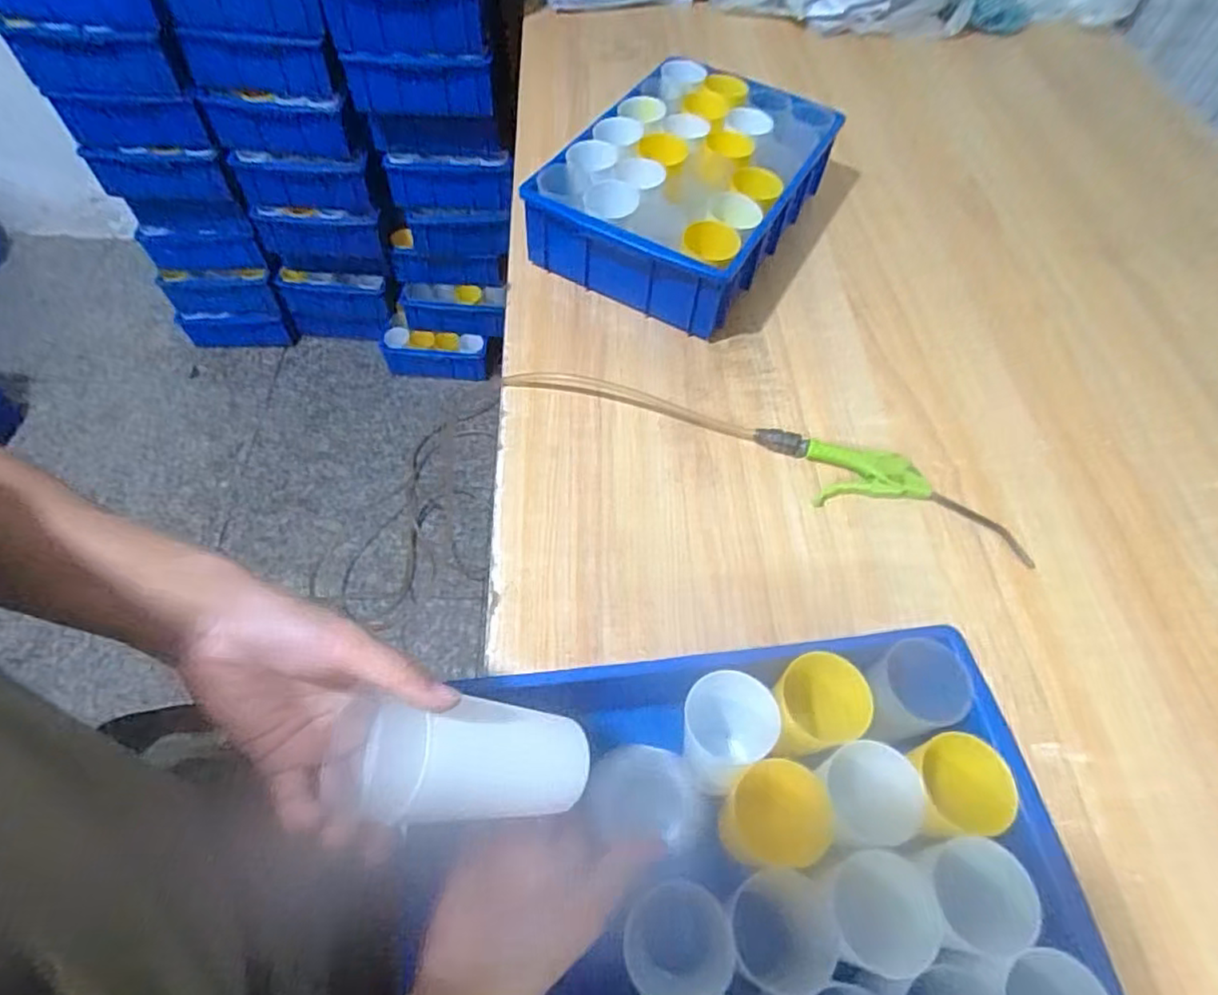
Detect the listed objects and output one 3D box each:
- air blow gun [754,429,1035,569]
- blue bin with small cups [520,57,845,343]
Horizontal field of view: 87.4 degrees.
[{"bbox_3d":[0.290,-0.011,0.655,0.285,0.021,0.068,18,59,8],"label":"air blow gun"},{"bbox_3d":[0.104,-0.399,0.833,0.263,0.128,0.367,27,61,14],"label":"blue bin with small cups"}]

